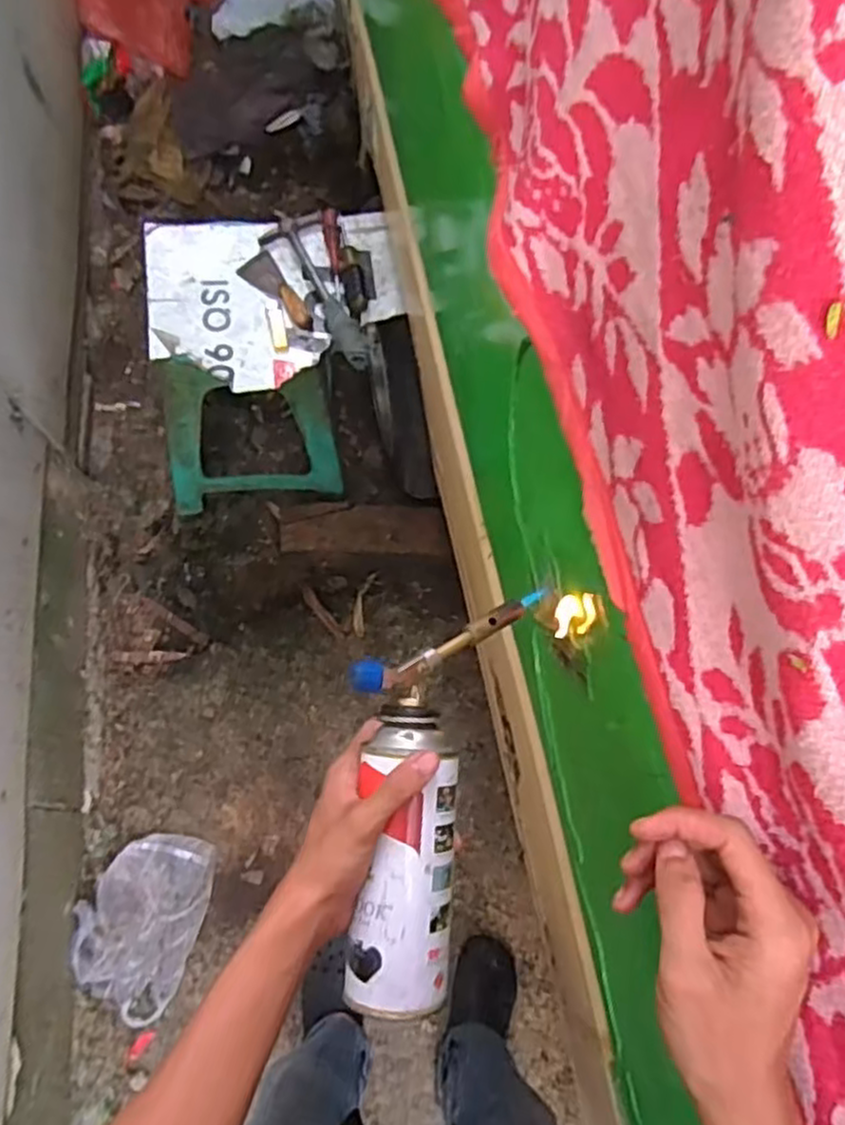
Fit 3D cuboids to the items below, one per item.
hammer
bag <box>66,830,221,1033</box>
[{"bbox_3d":[-0.156,-0.394,1.084,0.087,0.034,0.266,-19,73,-8],"label":"hammer"},{"bbox_3d":[-0.465,0.588,1.233,0.176,0.092,0.269,18,72,4],"label":"bag"}]

